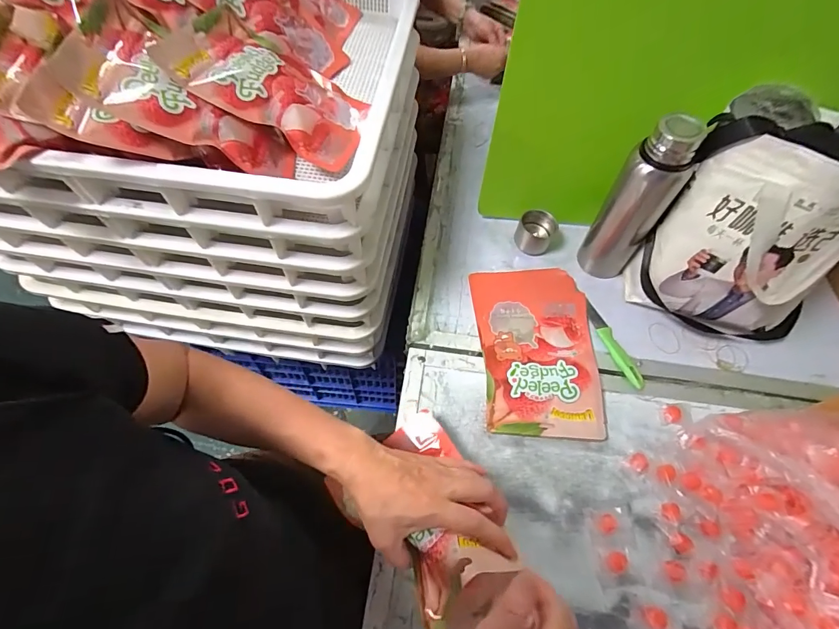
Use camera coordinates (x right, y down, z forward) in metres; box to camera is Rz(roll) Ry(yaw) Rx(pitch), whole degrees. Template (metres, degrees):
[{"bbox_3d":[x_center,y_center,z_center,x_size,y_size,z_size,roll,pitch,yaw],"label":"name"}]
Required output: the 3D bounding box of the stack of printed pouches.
[{"bbox_3d":[0.172,0.044,0.603,0.167,0.020,0.272,1,59,-2],"label":"stack of printed pouches"}]

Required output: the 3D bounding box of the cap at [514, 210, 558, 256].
[{"bbox_3d":[0.197,-0.140,0.695,0.062,0.053,0.054,22,61,10],"label":"cap"}]

